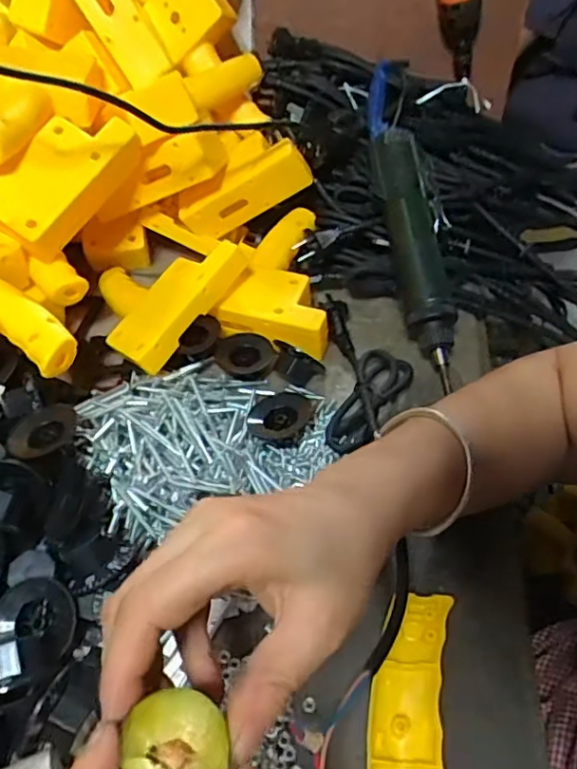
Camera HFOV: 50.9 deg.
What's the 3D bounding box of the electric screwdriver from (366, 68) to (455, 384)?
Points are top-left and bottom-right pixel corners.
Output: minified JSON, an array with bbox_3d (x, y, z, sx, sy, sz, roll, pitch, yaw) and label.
[{"bbox_3d":[0.110,-0.179,0.551,0.051,0.053,0.328,-5,70,-4],"label":"electric screwdriver"}]

